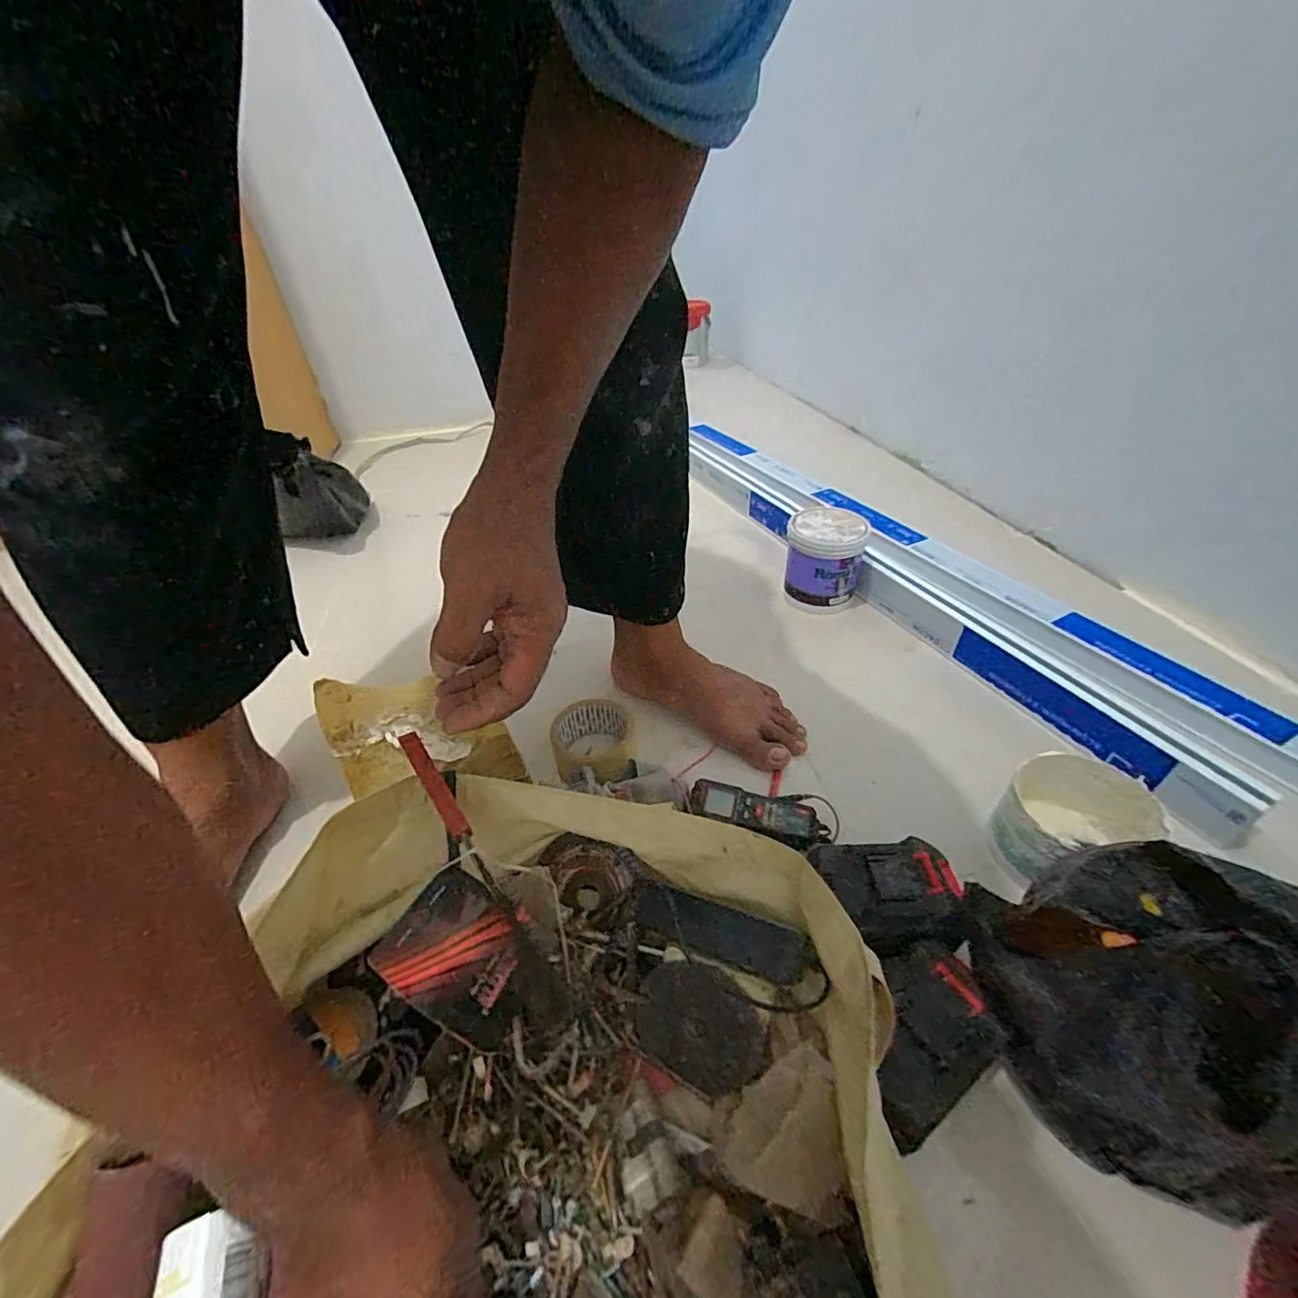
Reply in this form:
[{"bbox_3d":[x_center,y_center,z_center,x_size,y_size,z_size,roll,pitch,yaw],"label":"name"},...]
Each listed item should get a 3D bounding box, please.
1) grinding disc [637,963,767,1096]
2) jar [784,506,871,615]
[{"bbox_3d":[0.035,0.263,0.377,0.087,0.006,0.073,25,88,25],"label":"grinding disc"},{"bbox_3d":[0.257,-0.126,0.808,0.107,0.127,0.107,23,46,28],"label":"jar"}]

